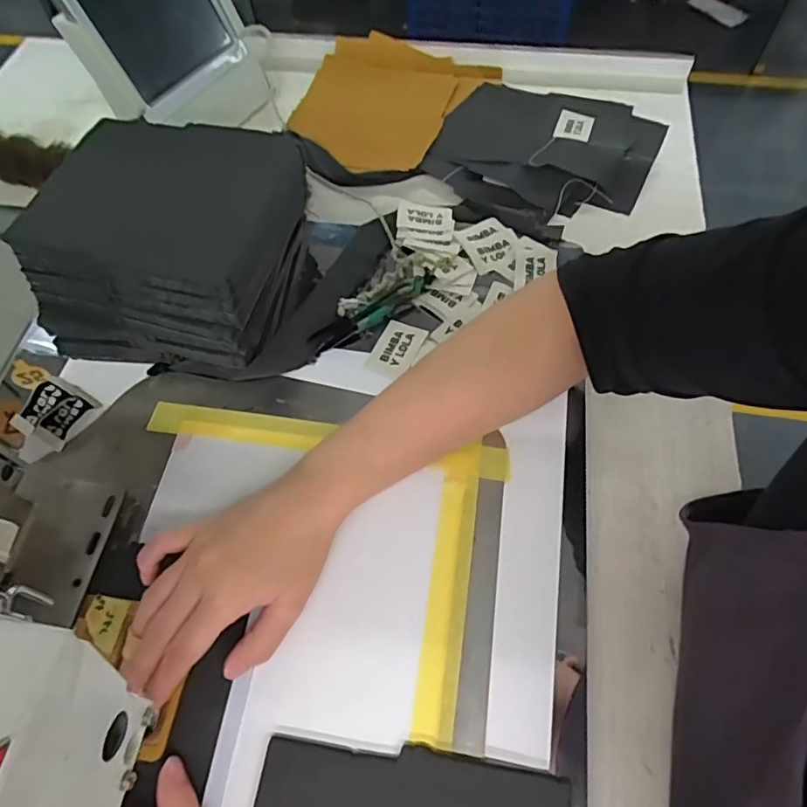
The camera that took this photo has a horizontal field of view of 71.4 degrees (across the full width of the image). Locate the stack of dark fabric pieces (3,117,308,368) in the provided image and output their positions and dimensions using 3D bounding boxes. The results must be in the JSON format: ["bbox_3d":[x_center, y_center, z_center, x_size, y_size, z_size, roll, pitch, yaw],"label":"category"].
[{"bbox_3d":[-0.173,-0.119,0.432,0.172,0.105,0.159,6,61,5],"label":"stack of dark fabric pieces"}]

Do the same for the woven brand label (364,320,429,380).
[{"bbox_3d":[-0.007,-0.044,0.440,0.034,0.005,0.049,23,64,15],"label":"woven brand label"}]

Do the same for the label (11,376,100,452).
[{"bbox_3d":[-0.260,0.005,0.418,0.048,0.009,0.047,26,65,16],"label":"label"}]

